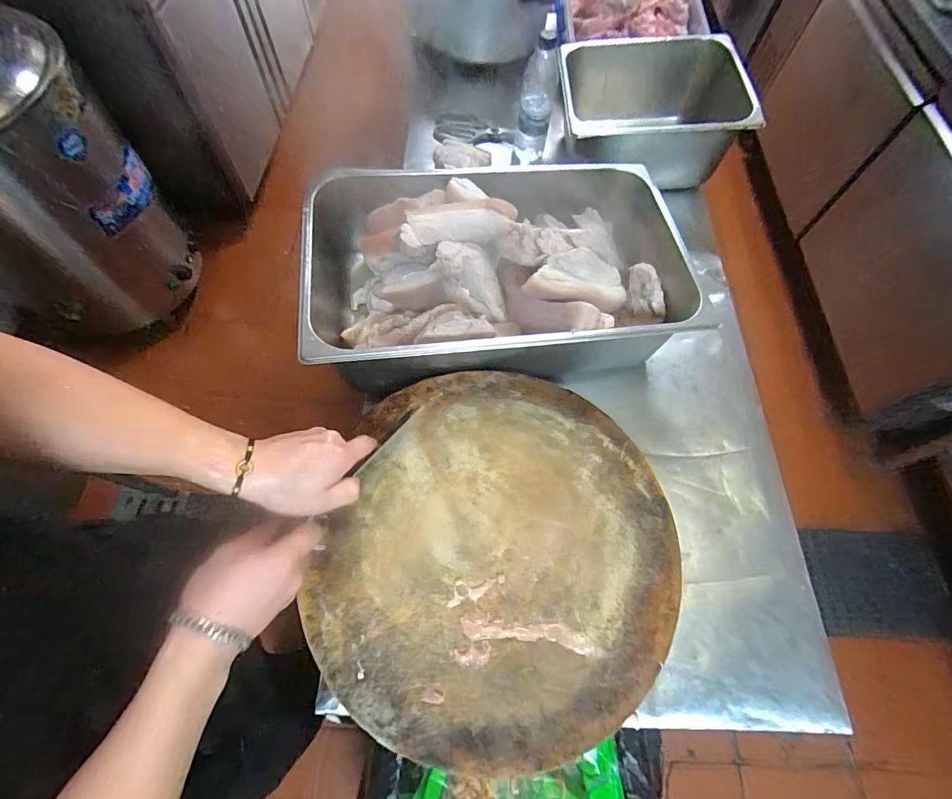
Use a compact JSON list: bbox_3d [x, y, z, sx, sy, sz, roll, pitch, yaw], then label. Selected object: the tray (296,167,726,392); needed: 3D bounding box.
[{"bbox_3d":[0.029,-0.196,0.633,0.547,0.155,0.349,-9,66,-6],"label":"tray"}]

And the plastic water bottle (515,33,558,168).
[{"bbox_3d":[0.113,-0.557,0.829,0.064,0.214,0.050,11,65,3],"label":"plastic water bottle"}]

